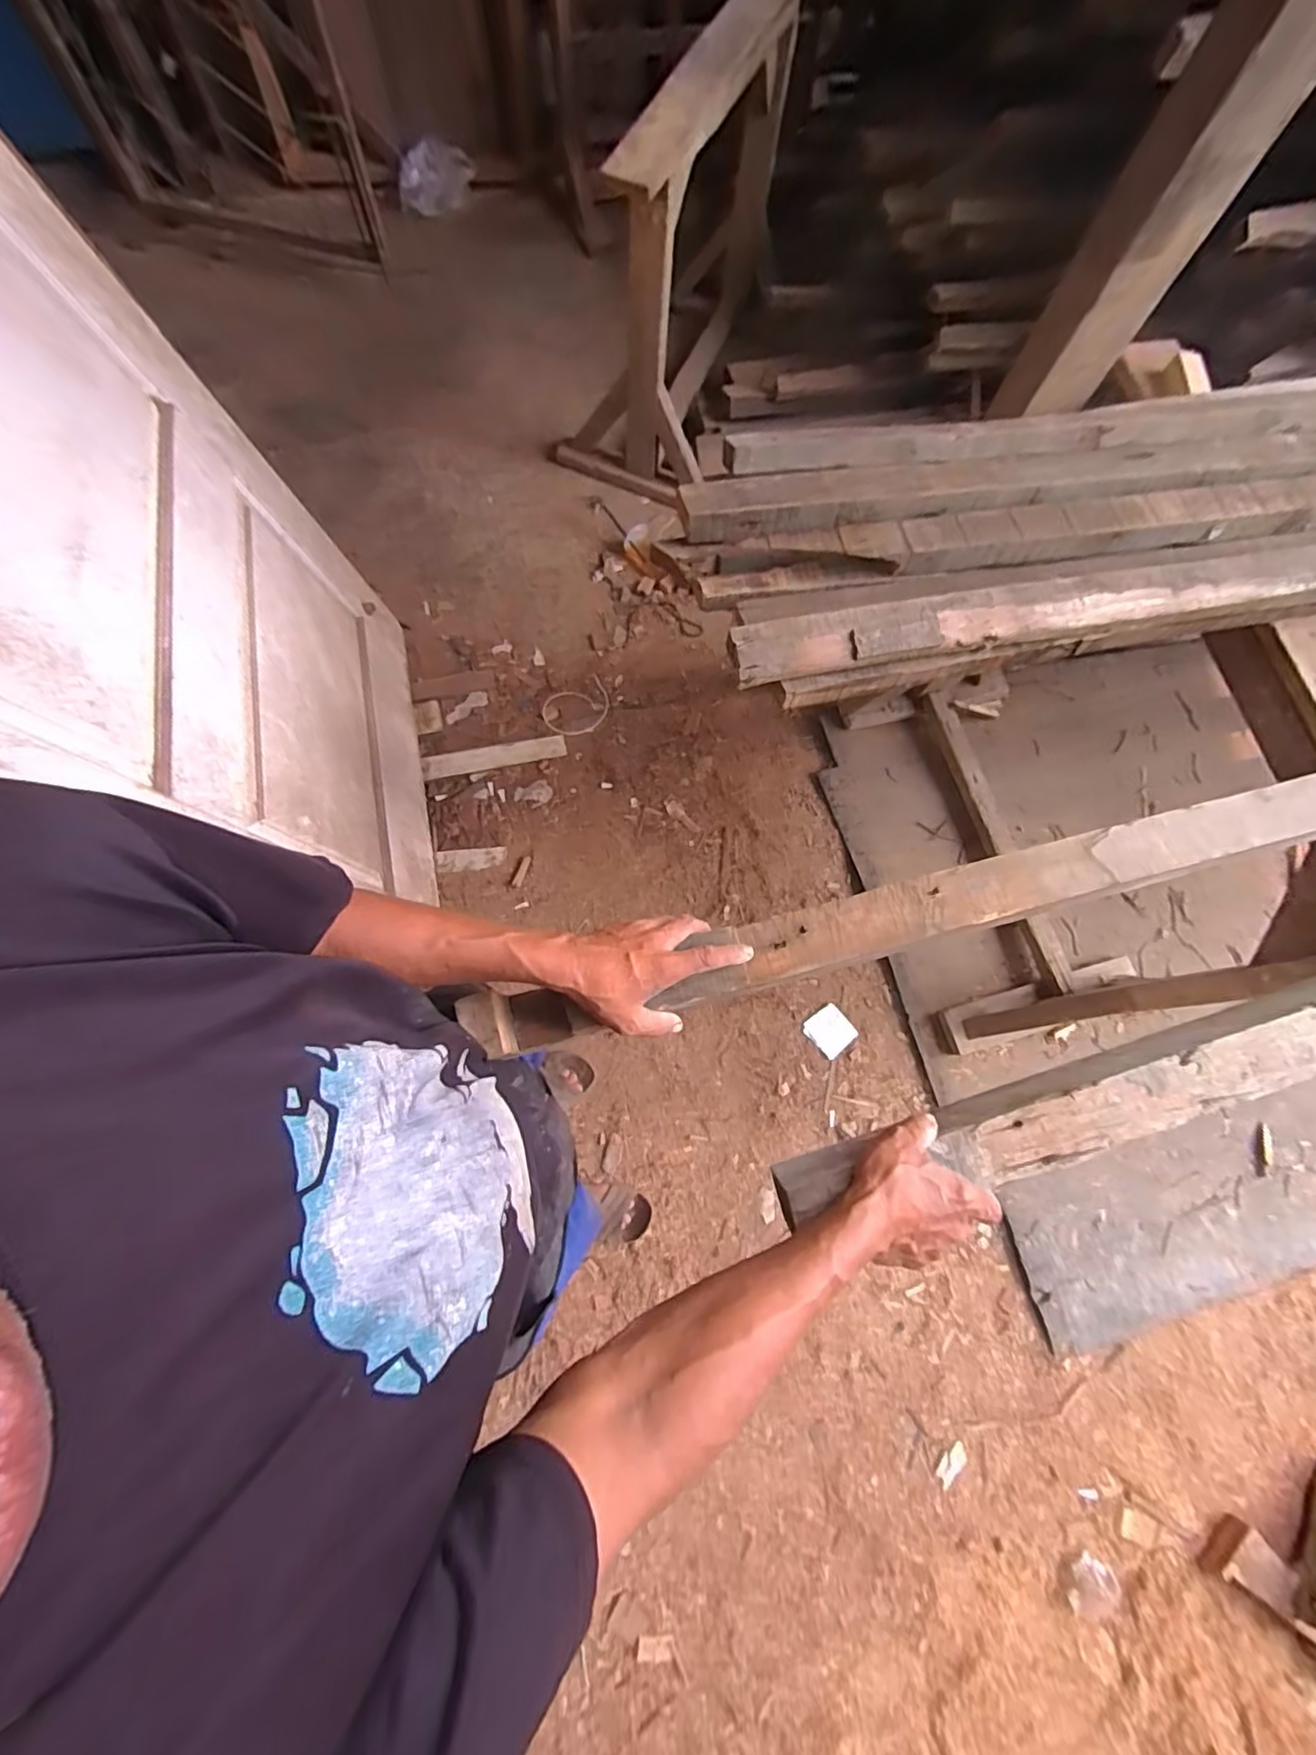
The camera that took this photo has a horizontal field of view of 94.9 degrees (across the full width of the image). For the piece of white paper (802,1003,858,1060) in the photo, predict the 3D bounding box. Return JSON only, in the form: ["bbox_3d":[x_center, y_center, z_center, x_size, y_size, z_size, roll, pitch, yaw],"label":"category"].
[{"bbox_3d":[0.402,0.358,1.406,0.098,0.012,0.100,-37,78,-12],"label":"piece of white paper"}]

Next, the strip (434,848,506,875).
[{"bbox_3d":[-0.466,-0.045,1.508,0.169,0.008,0.055,-6,73,-4],"label":"strip"}]

